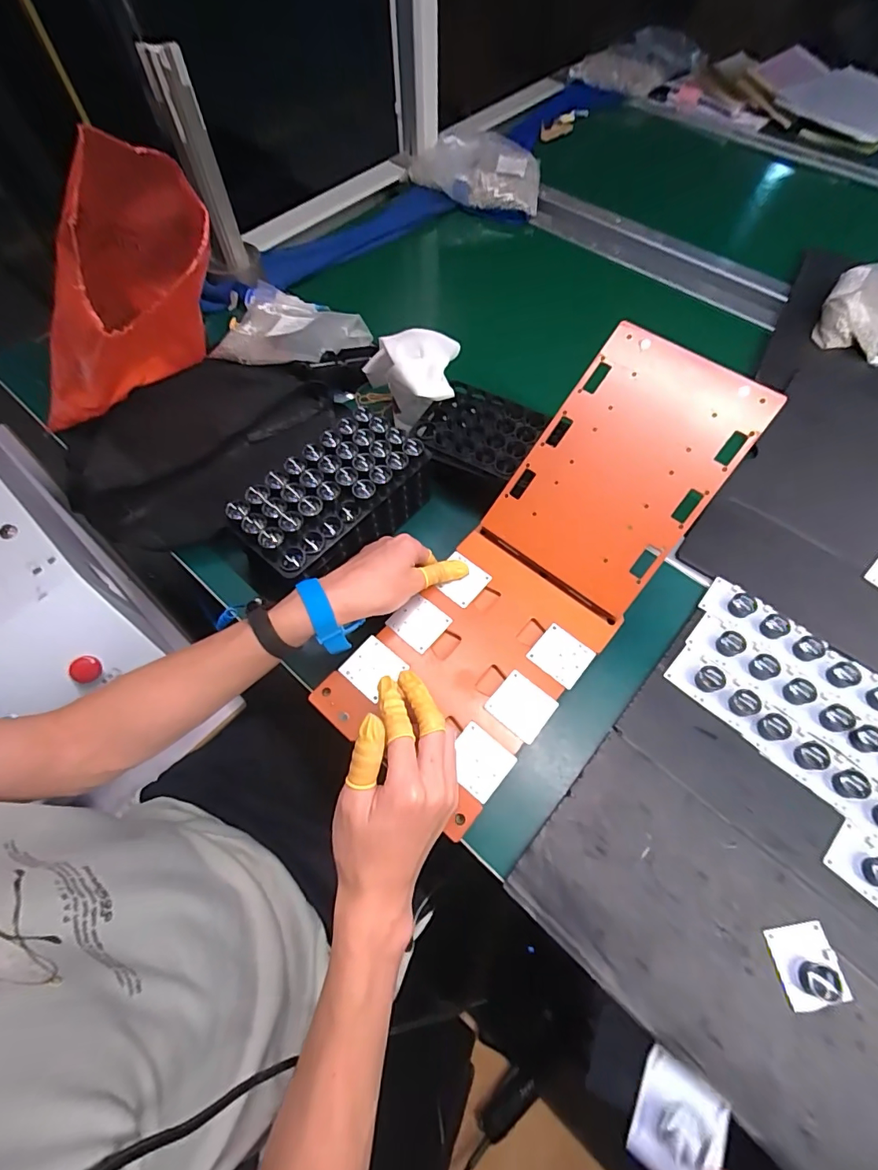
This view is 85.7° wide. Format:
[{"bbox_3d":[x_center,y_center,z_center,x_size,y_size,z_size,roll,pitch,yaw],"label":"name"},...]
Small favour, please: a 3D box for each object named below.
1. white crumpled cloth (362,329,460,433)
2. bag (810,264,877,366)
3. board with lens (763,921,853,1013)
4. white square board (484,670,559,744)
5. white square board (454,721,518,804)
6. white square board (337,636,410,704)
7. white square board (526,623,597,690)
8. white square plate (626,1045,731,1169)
[{"bbox_3d":[-0.025,-0.219,0.533,0.103,0.103,0.092,-9,64,-3],"label":"white crumpled cloth"},{"bbox_3d":[0.601,-0.381,0.650,0.121,0.049,0.152,32,69,15],"label":"bag"},{"bbox_3d":[0.270,0.277,0.342,0.044,0.016,0.048,-8,64,-3],"label":"board with lens"},{"bbox_3d":[0.072,0.104,0.408,0.049,0.004,0.045,38,71,17],"label":"white square board"},{"bbox_3d":[0.032,0.145,0.390,0.048,0.005,0.046,37,70,17],"label":"white square board"},{"bbox_3d":[-0.059,0.075,0.426,0.044,0.004,0.045,42,75,7],"label":"white square board"},{"bbox_3d":[0.110,0.064,0.428,0.048,0.004,0.044,38,70,17],"label":"white square board"},{"bbox_3d":[0.138,0.307,0.271,0.045,0.009,0.055,18,31,35],"label":"white square plate"}]

